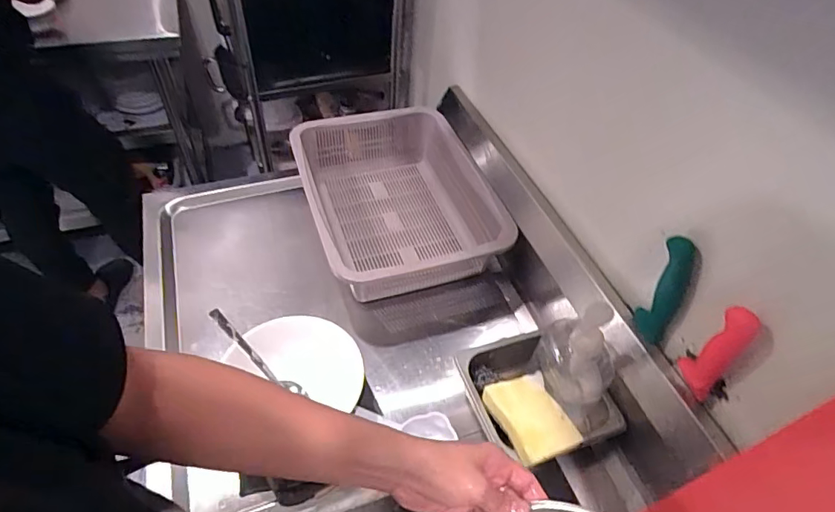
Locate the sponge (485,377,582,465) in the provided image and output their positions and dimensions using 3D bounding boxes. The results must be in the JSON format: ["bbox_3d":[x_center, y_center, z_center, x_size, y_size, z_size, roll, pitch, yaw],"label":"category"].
[{"bbox_3d":[0.130,0.182,0.577,0.075,0.019,0.099,-15,51,-17],"label":"sponge"}]

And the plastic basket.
[{"bbox_3d":[-0.023,-0.098,0.859,0.303,0.103,0.378,-14,51,-16],"label":"plastic basket"}]

